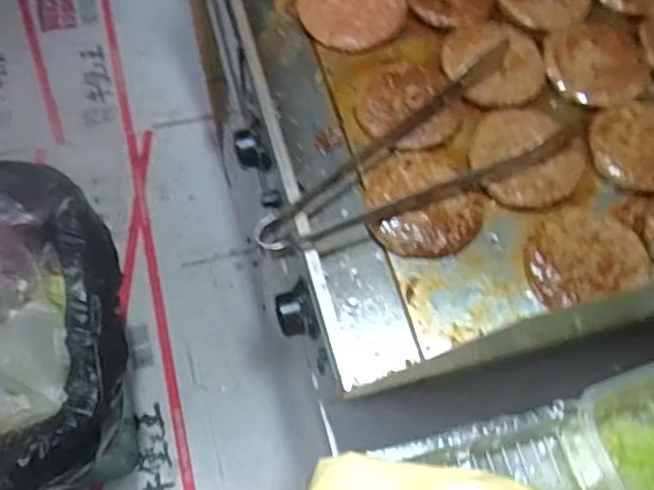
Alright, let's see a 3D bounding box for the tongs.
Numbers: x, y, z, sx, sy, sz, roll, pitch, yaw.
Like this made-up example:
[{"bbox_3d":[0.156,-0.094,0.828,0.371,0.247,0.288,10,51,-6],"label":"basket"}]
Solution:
[{"bbox_3d":[0.077,-0.066,0.542,0.283,0.030,0.108,-32,70,-17],"label":"tongs"}]

